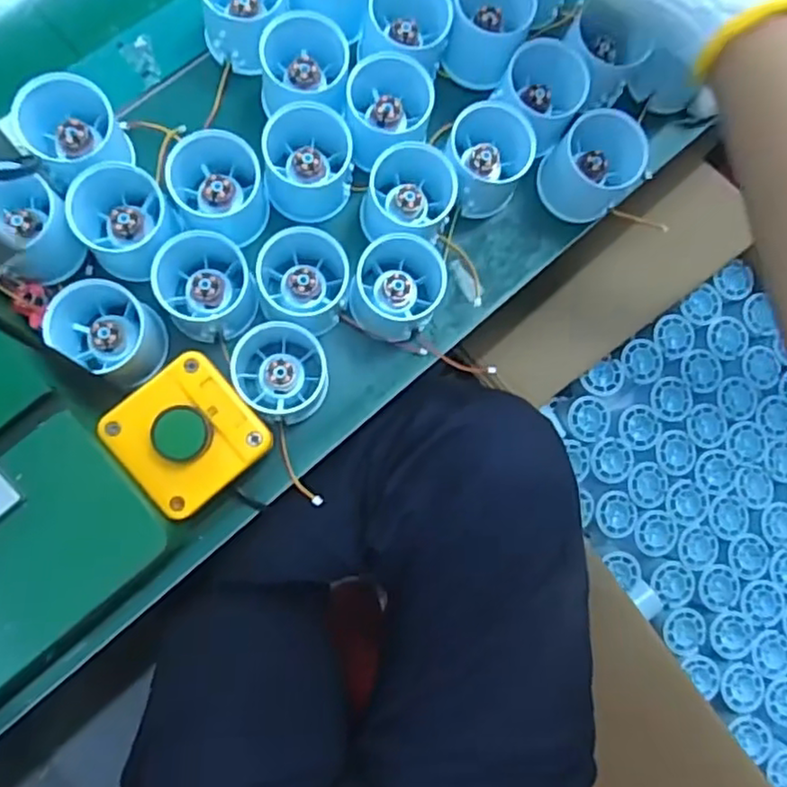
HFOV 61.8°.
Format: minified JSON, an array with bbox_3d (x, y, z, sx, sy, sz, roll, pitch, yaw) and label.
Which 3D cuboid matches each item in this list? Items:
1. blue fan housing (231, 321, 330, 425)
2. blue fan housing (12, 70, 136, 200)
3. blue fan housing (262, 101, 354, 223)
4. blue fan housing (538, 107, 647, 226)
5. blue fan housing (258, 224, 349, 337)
[{"bbox_3d":[-0.066,-0.014,0.388,0.054,0.040,0.059,1,82,-6],"label":"blue fan housing"},{"bbox_3d":[-0.183,-0.145,0.382,0.053,0.054,0.062,-30,87,-9],"label":"blue fan housing"},{"bbox_3d":[-0.052,-0.141,0.401,0.053,0.047,0.058,1,82,-6],"label":"blue fan housing"},{"bbox_3d":[0.128,-0.146,0.419,0.052,0.053,0.059,44,80,1],"label":"blue fan housing"},{"bbox_3d":[-0.055,-0.070,0.397,0.054,0.032,0.064,4,82,-6],"label":"blue fan housing"}]

